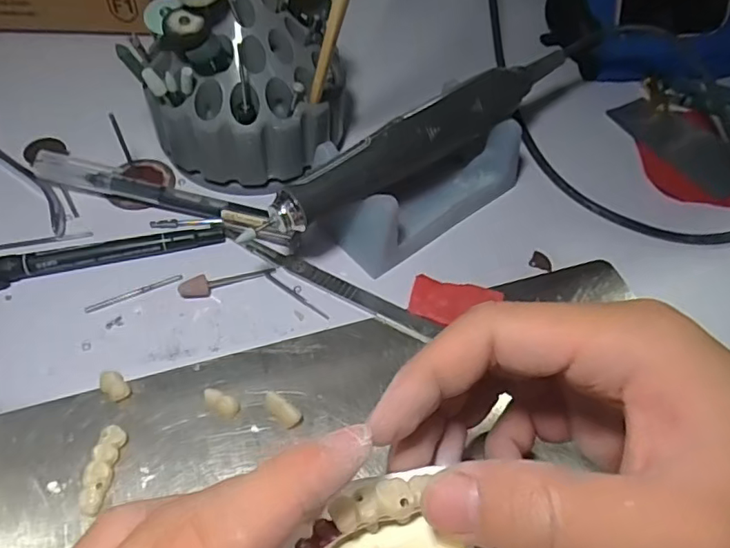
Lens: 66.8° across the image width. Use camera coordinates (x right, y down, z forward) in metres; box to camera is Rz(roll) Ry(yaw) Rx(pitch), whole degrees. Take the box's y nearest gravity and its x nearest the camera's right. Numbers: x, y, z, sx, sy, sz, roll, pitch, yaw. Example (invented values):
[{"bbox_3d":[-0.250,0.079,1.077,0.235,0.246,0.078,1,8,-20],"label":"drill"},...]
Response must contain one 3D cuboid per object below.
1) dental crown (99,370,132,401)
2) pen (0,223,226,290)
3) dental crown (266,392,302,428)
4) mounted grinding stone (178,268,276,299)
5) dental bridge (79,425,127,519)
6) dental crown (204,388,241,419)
[{"bbox_3d":[-0.103,0.046,0.228,0.009,0.007,0.014,-36,65,-26],"label":"dental crown"},{"bbox_3d":[-0.137,-0.007,0.260,0.140,0.010,0.013,-10,56,-12],"label":"pen"},{"bbox_3d":[-0.033,0.055,0.225,0.016,0.008,0.009,33,58,17],"label":"dental crown"},{"bbox_3d":[-0.065,0.003,0.261,0.045,0.007,0.008,-14,57,-14],"label":"mounted grinding stone"},{"bbox_3d":[-0.099,0.073,0.207,0.009,0.008,0.031,8,54,0],"label":"dental bridge"},{"bbox_3d":[-0.058,0.052,0.225,0.015,0.006,0.010,30,58,15],"label":"dental crown"}]

